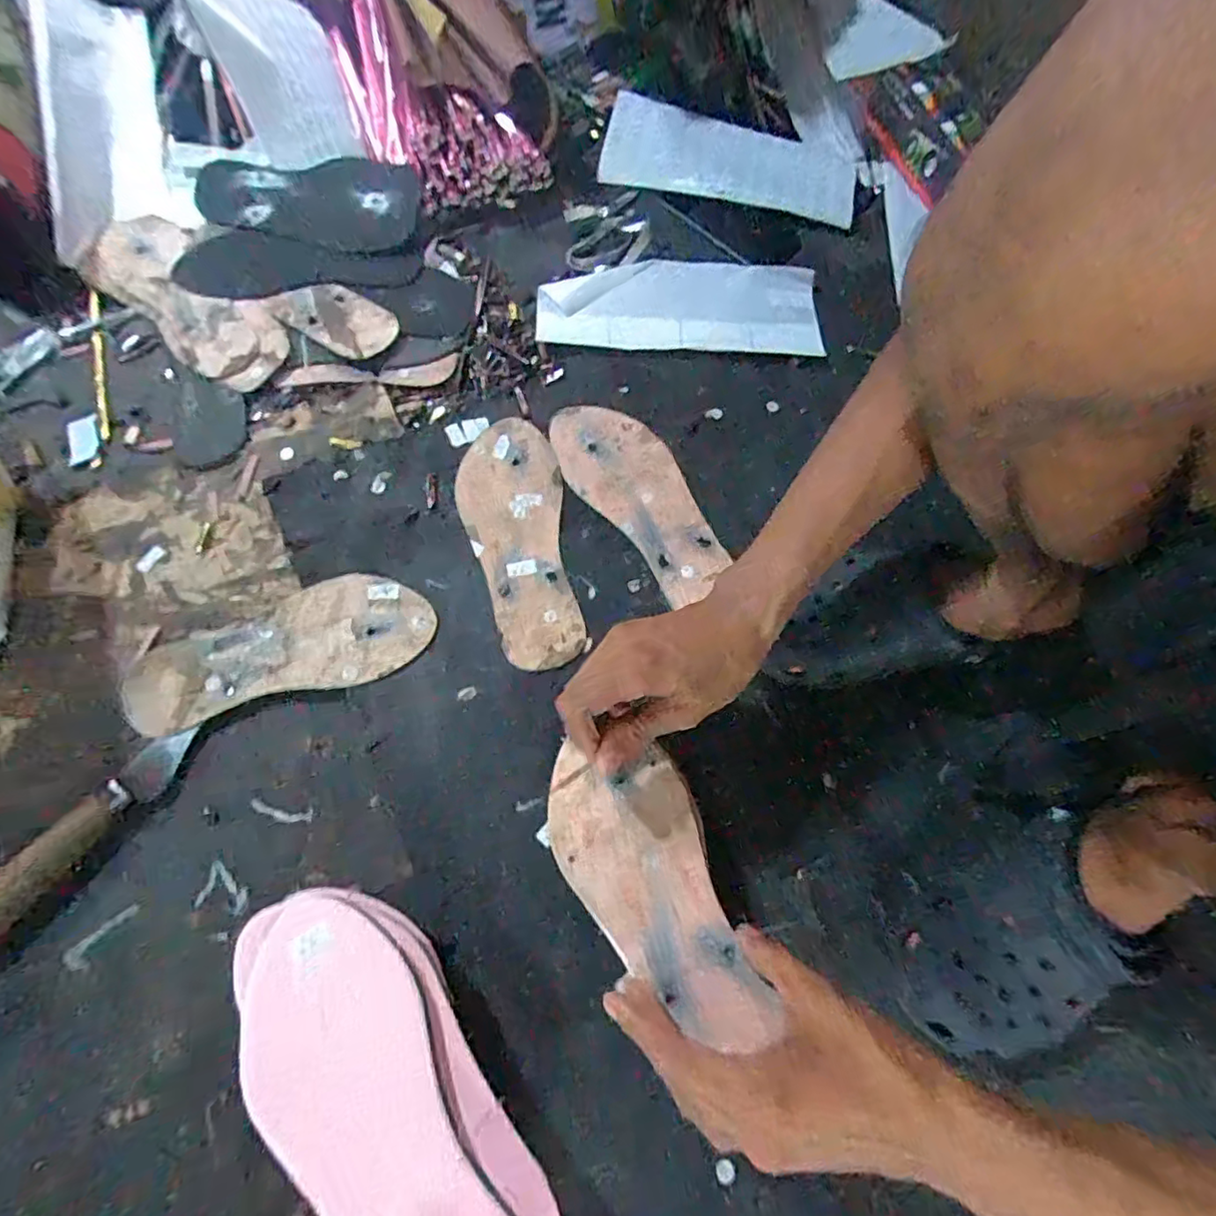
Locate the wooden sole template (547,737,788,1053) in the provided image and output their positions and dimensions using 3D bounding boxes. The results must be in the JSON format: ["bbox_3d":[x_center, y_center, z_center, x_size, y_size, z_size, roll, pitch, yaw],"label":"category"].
[{"bbox_3d":[0.032,0.175,0.388,0.095,0.012,0.192,-29,71,-12],"label":"wooden sole template"}]

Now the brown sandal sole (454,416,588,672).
[{"bbox_3d":[-0.078,-0.061,0.520,0.086,0.007,0.231,-9,72,-6],"label":"brown sandal sole"}]

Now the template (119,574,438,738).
[{"bbox_3d":[-0.257,0.032,0.476,0.232,0.011,0.084,-15,75,-8],"label":"template"}]

